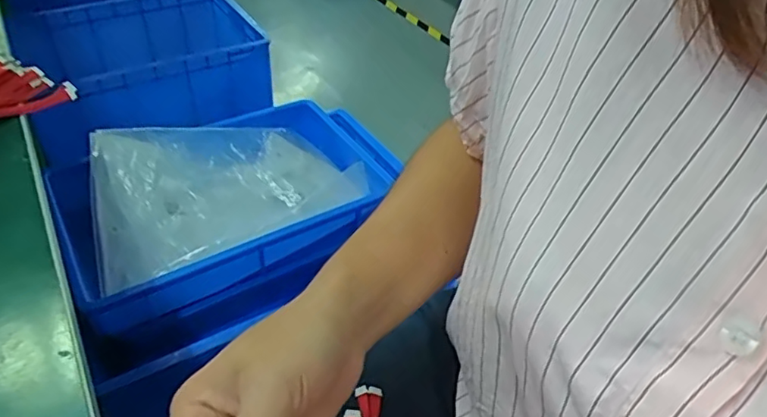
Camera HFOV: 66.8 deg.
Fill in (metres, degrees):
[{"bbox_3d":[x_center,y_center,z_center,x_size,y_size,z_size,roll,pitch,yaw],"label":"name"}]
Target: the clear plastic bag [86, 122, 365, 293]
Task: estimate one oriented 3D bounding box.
[{"bbox_3d":[-0.238,-0.029,0.848,0.373,0.106,0.276,-23,45,-26],"label":"clear plastic bag"}]

